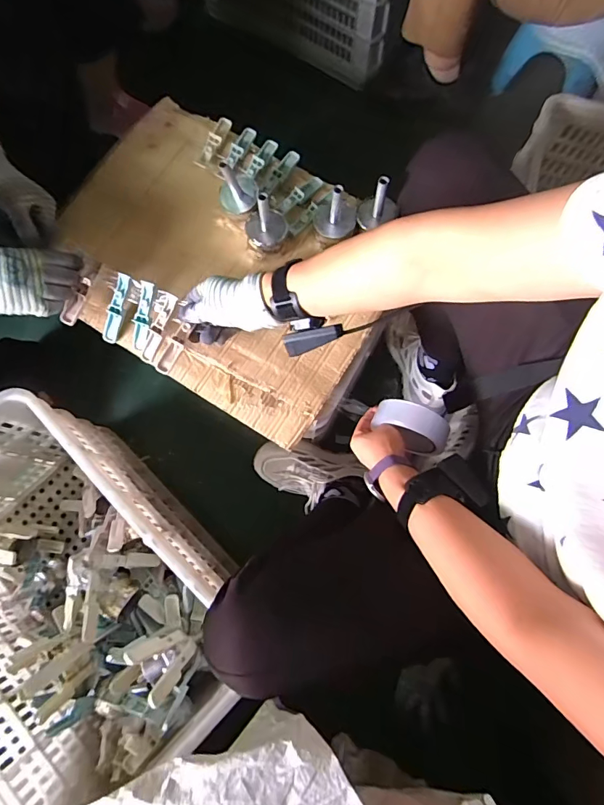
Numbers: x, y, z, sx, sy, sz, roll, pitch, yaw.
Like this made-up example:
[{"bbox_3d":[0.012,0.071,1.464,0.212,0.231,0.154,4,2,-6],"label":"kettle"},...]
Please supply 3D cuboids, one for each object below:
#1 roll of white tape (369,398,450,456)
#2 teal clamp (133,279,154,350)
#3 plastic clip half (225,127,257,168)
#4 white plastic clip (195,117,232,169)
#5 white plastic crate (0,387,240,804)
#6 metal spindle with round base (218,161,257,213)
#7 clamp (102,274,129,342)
[{"bbox_3d":[0.150,0.035,0.606,0.095,0.083,0.044,25,77,5],"label":"roll of white tape"},{"bbox_3d":[-0.230,-0.126,0.624,0.025,0.015,0.098,18,110,3],"label":"teal clamp"},{"bbox_3d":[-0.106,-0.434,0.730,0.025,0.015,0.079,29,77,6],"label":"plastic clip half"},{"bbox_3d":[-0.152,-0.444,0.738,0.025,0.017,0.111,21,77,4],"label":"white plastic clip"},{"bbox_3d":[-0.363,0.302,0.704,0.523,0.297,0.354,44,79,9],"label":"white plastic crate"},{"bbox_3d":[-0.097,-0.322,0.645,0.058,0.086,0.051,-11,77,-4],"label":"metal spindle with round base"},{"bbox_3d":[-0.273,-0.139,0.635,0.021,0.008,0.101,21,104,4],"label":"clamp"}]

